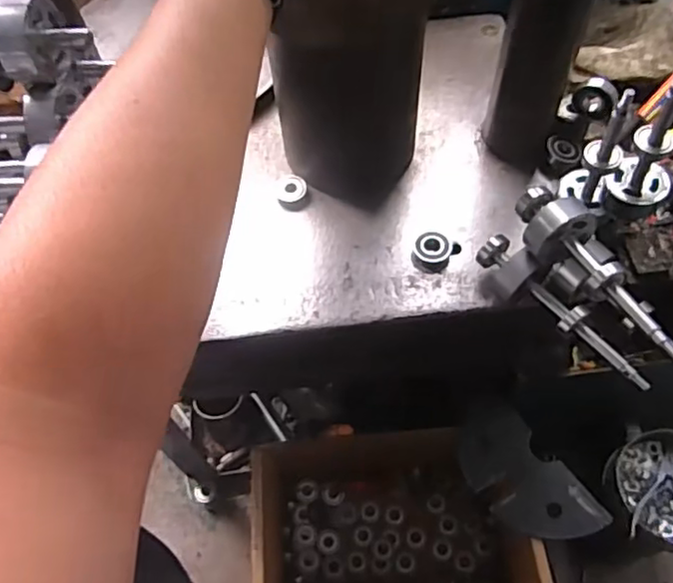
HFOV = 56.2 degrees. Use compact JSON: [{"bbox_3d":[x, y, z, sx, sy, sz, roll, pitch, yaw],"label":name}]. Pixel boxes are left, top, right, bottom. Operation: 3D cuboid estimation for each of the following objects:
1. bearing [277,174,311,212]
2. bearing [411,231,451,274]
[{"bbox_3d":[-0.042,-0.096,0.610,0.030,0.016,0.035,-12,60,-4],"label":"bearing"},{"bbox_3d":[0.085,-0.036,0.567,0.033,0.014,0.035,-1,60,2],"label":"bearing"}]

